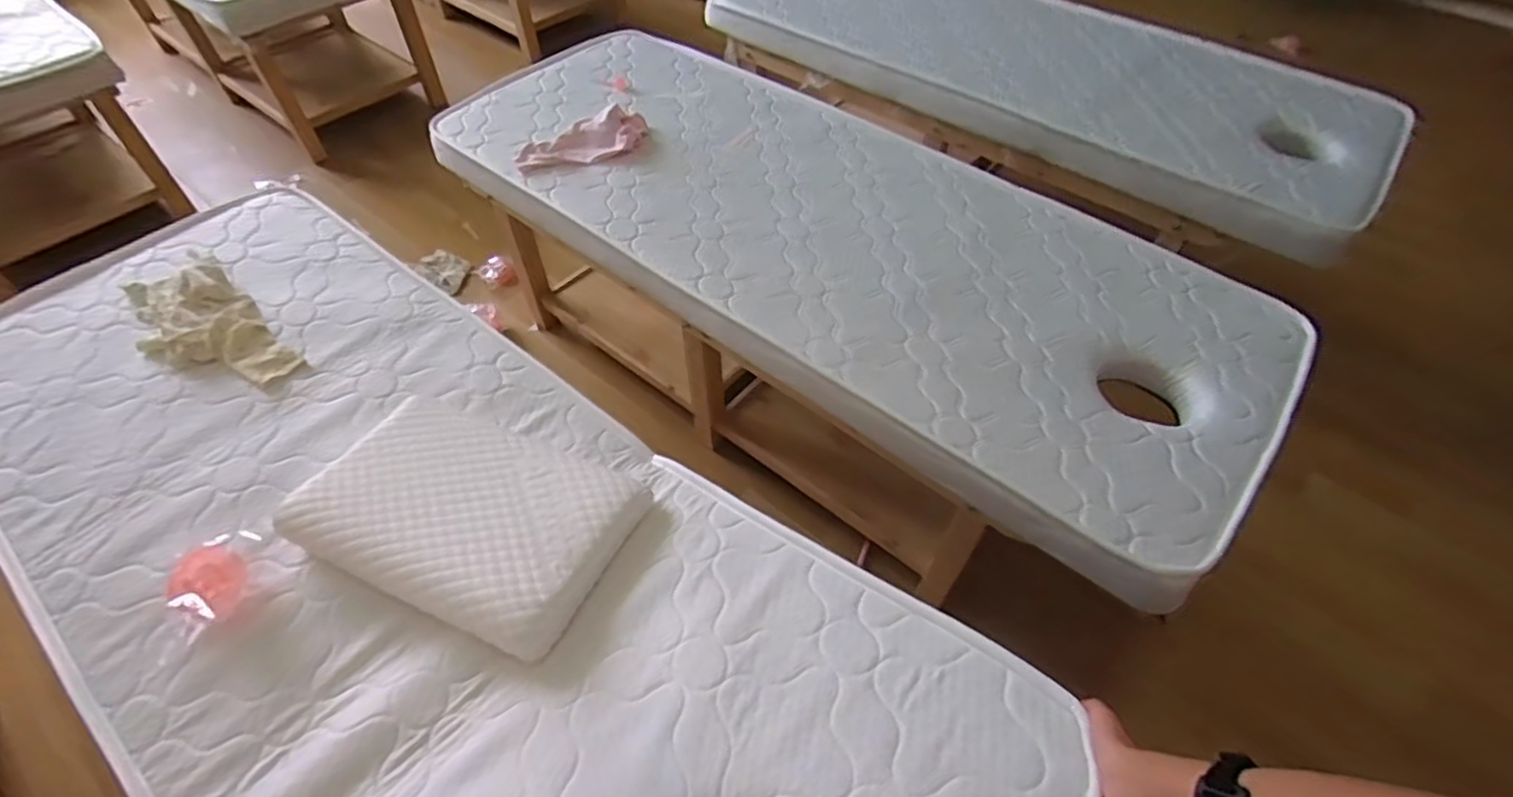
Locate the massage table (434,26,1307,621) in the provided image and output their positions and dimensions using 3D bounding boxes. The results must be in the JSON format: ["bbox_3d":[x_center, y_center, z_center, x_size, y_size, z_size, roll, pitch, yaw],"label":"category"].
[{"bbox_3d":[0.107,-0.218,1.659,1.865,0.585,0.767,34,58,24],"label":"massage table"}]

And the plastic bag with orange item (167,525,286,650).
[{"bbox_3d":[-0.688,0.245,0.881,0.129,0.053,0.132,-25,55,-20],"label":"plastic bag with orange item"}]

